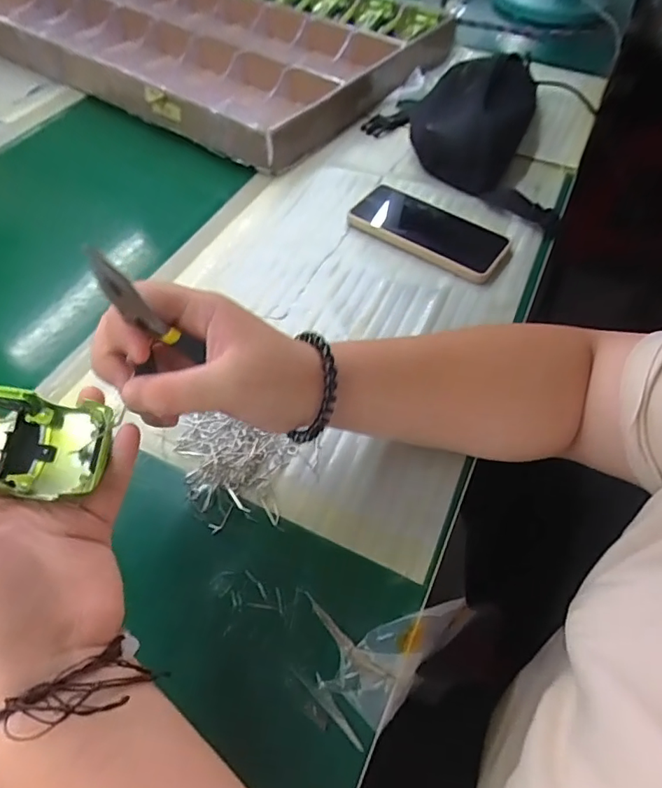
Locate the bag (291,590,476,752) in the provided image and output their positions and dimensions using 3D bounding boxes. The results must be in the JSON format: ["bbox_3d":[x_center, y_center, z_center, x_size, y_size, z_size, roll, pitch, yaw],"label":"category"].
[{"bbox_3d":[0.030,0.151,0.335,0.116,0.034,0.083,-38,63,-25],"label":"bag"}]

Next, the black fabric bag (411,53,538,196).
[{"bbox_3d":[0.183,-0.371,0.648,0.136,0.068,0.269,22,56,14],"label":"black fabric bag"}]

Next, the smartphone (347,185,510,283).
[{"bbox_3d":[0.105,-0.175,0.545,0.159,0.011,0.082,30,59,19],"label":"smartphone"}]

